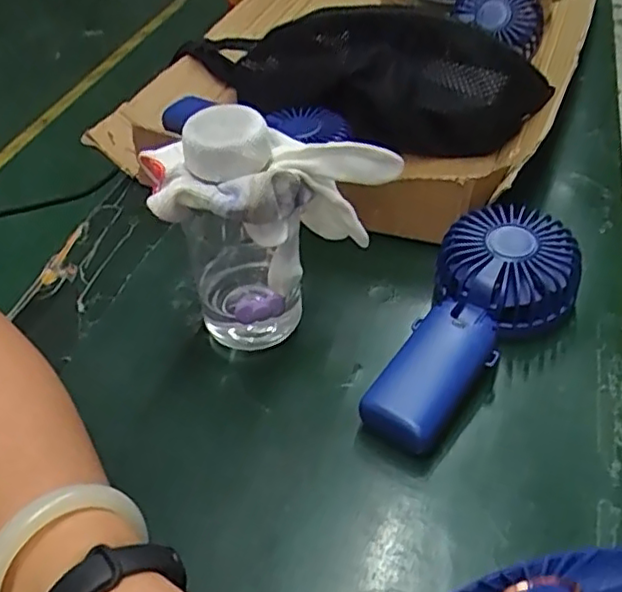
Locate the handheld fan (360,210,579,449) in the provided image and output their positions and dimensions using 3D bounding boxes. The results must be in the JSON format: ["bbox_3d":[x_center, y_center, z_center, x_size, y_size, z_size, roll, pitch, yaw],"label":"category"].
[{"bbox_3d":[0.099,0.018,0.376,0.084,0.052,0.170,20,50,23],"label":"handheld fan"}]

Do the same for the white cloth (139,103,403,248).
[{"bbox_3d":[-0.019,-0.055,0.338,0.128,0.082,0.058,-11,47,-7],"label":"white cloth"}]

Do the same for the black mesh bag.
[{"bbox_3d":[0.019,-0.197,0.567,0.344,0.101,0.093,21,51,21],"label":"black mesh bag"}]

